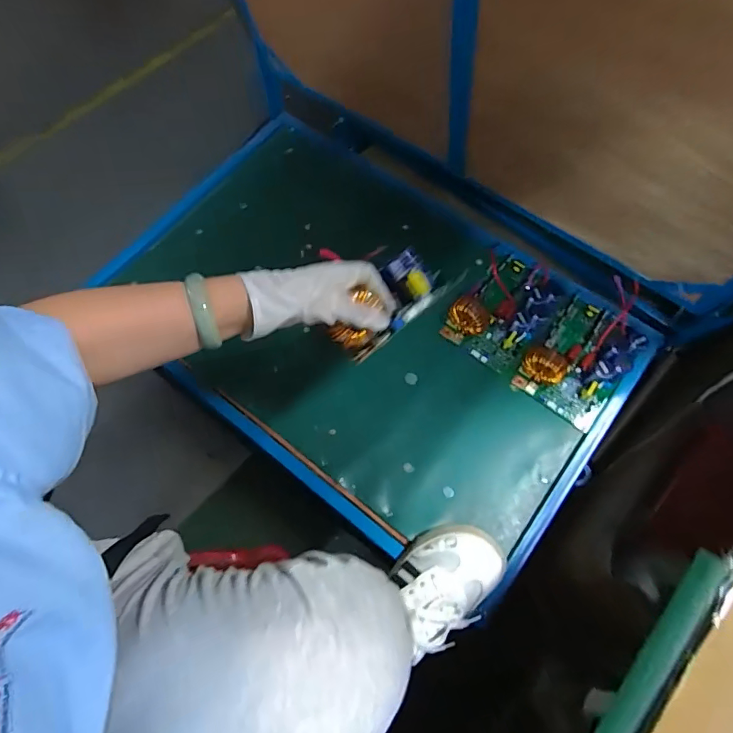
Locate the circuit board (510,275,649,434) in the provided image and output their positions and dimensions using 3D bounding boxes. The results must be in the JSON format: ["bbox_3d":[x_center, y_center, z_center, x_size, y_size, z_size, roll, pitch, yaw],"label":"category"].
[{"bbox_3d":[0.353,-0.028,0.753,0.145,0.065,0.223,33,72,14],"label":"circuit board"}]

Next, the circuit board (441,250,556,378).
[{"bbox_3d":[0.235,-0.103,0.786,0.142,0.058,0.196,33,72,14],"label":"circuit board"}]

